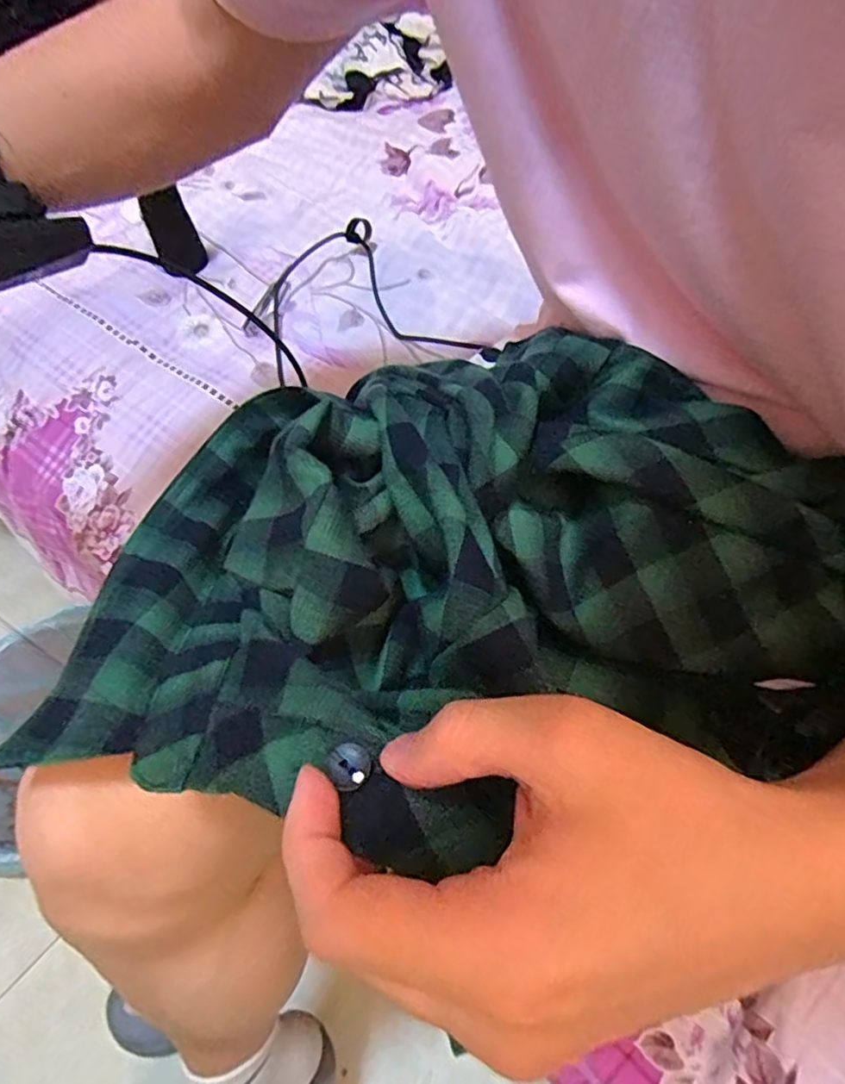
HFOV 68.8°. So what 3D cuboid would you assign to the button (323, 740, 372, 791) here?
[{"bbox_3d":[-0.022,0.067,0.185,0.013,0.005,0.014,-1,57,1],"label":"button"}]

